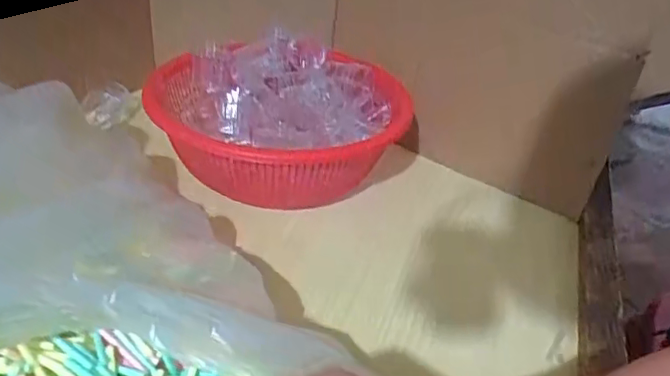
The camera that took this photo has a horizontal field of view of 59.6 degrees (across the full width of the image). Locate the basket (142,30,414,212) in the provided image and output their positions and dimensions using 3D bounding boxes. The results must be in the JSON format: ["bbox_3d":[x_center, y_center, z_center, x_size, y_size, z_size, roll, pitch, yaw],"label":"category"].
[{"bbox_3d":[-0.062,-0.069,0.605,0.247,0.112,0.256,2,33,-2],"label":"basket"}]

